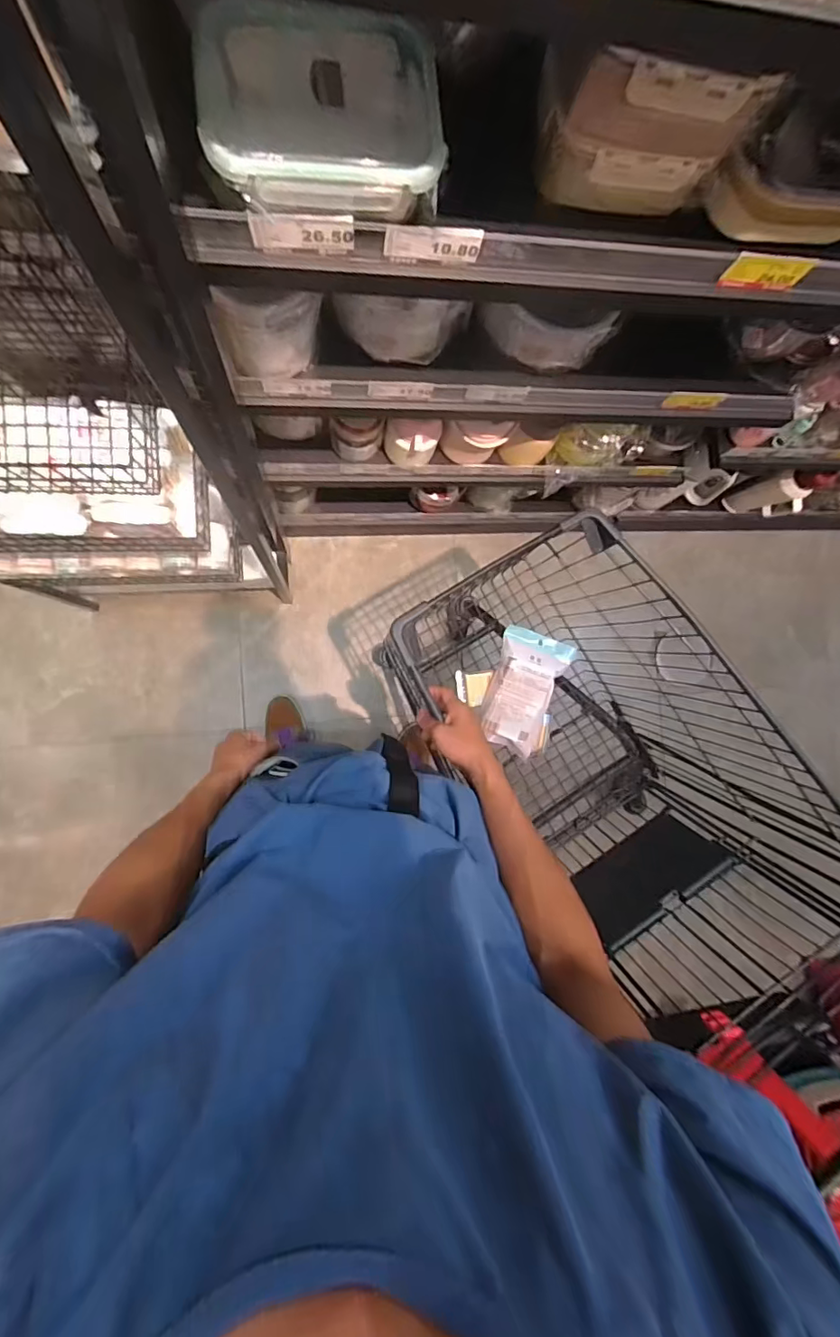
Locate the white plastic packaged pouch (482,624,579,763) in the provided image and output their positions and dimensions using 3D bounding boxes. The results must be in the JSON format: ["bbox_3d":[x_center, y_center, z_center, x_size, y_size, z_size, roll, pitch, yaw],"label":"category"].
[{"bbox_3d":[0.194,0.045,0.990,0.129,0.060,0.219,19,86,-9],"label":"white plastic packaged pouch"}]

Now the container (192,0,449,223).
[{"bbox_3d":[-0.088,-0.475,0.457,0.189,0.071,0.158,-5,90,-10],"label":"container"}]

